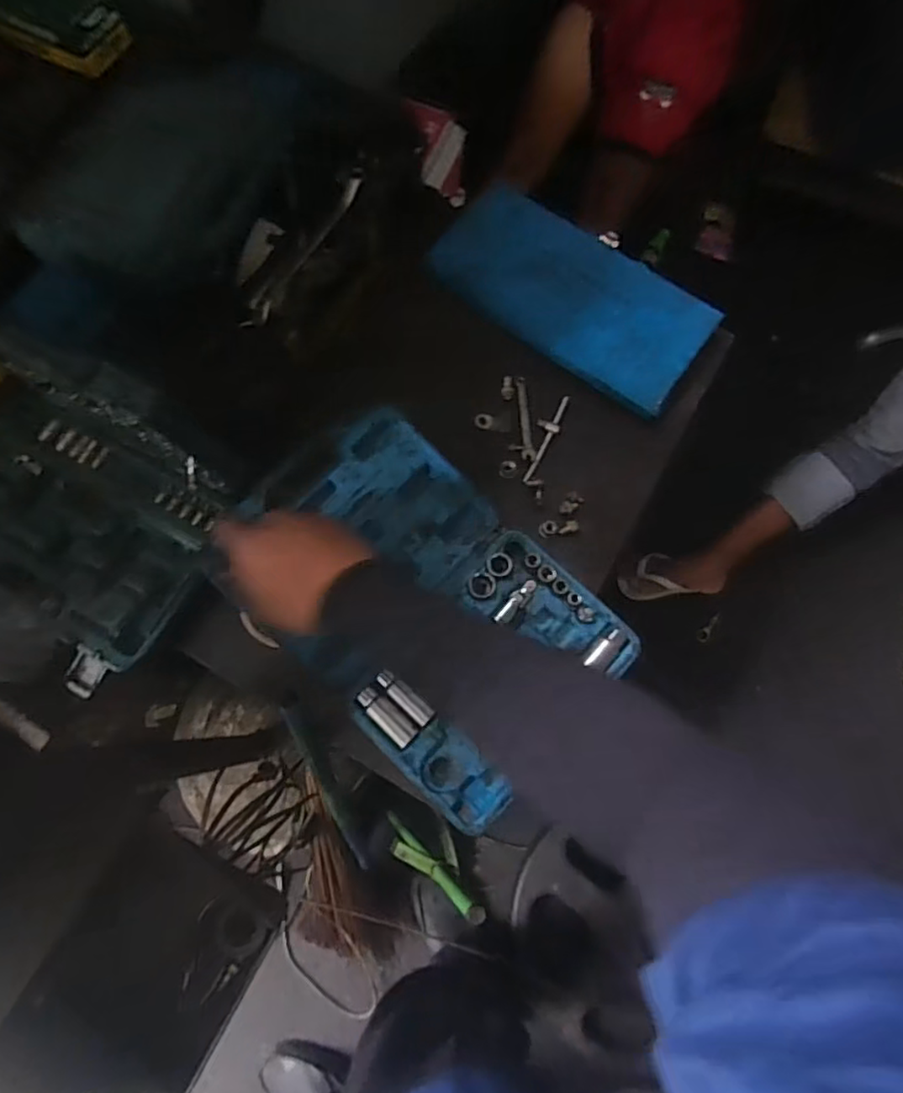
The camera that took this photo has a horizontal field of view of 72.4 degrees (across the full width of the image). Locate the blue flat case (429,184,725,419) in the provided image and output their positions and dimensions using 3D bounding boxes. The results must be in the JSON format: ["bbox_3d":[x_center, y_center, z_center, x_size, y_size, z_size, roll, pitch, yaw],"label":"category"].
[{"bbox_3d":[0.135,-0.289,0.701,0.312,0.033,0.146,37,77,8],"label":"blue flat case"}]

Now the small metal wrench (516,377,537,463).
[{"bbox_3d":[0.082,-0.142,0.682,0.015,0.006,0.098,-2,75,-2],"label":"small metal wrench"}]

